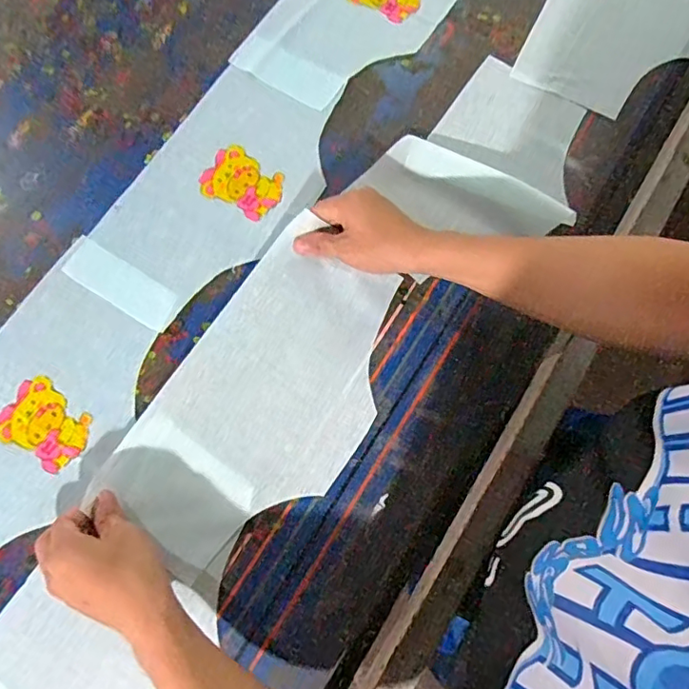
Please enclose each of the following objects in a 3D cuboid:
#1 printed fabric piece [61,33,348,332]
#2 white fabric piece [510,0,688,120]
[{"bbox_3d":[-0.126,-0.174,0.577,0.170,0.009,0.340,33,78,8],"label":"printed fabric piece"},{"bbox_3d":[0.339,-0.407,0.643,0.176,0.013,0.317,25,77,6],"label":"white fabric piece"}]

